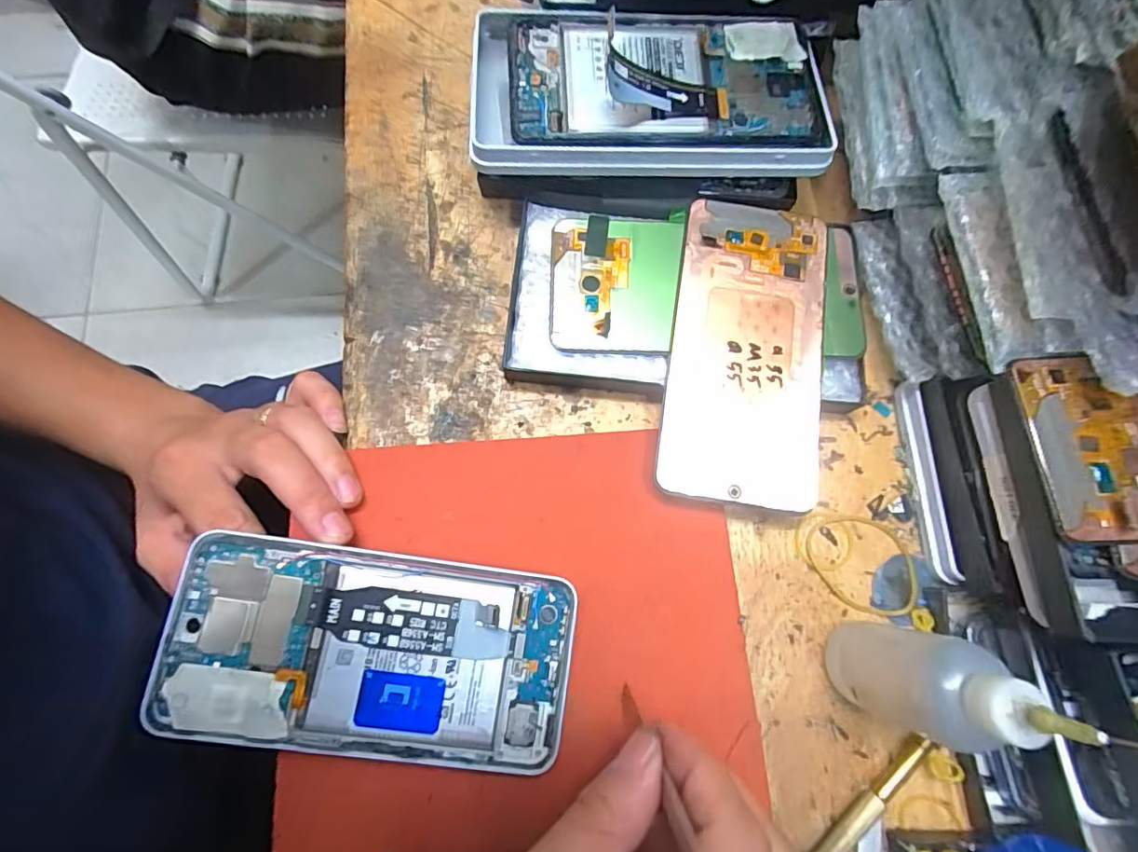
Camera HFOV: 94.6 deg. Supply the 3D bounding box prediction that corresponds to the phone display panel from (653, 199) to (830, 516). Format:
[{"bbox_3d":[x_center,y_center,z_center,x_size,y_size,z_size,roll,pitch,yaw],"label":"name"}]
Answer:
[{"bbox_3d":[0.088,-0.038,0.260,0.073,0.010,0.153,9,78,4],"label":"phone display panel"}]

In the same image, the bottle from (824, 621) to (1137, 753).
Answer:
[{"bbox_3d":[0.138,0.097,0.181,0.045,0.119,0.038,25,79,7],"label":"bottle"}]

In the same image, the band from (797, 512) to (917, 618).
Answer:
[{"bbox_3d":[0.137,0.065,0.251,0.058,0.004,0.043,12,78,4],"label":"band"}]

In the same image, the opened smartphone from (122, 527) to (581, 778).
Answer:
[{"bbox_3d":[-0.080,0.093,0.217,0.160,0.008,0.077,9,77,-6],"label":"opened smartphone"}]

